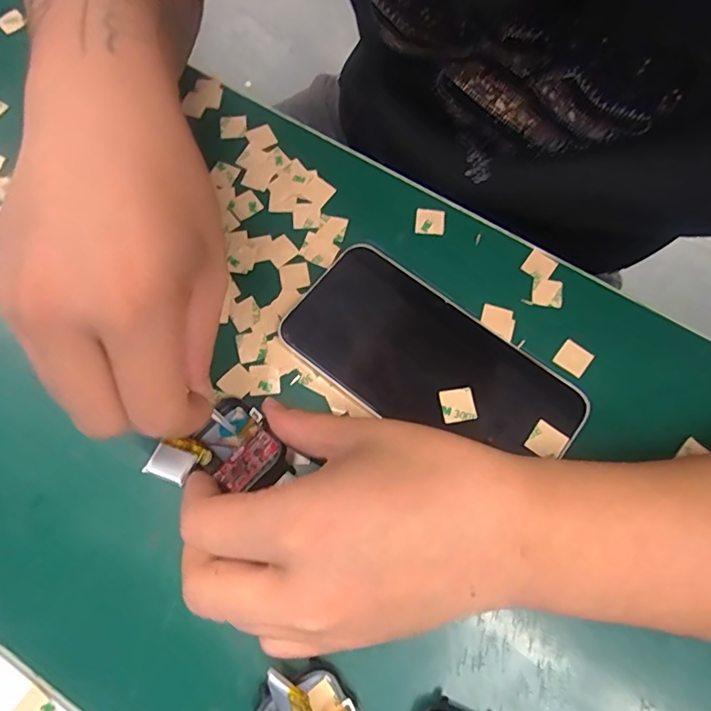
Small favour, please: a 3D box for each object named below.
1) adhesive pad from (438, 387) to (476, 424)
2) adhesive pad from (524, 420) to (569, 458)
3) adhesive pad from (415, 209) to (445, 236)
[{"bbox_3d":[0.048,0.023,0.237,0.015,0.004,0.016,-9,73,-3],"label":"adhesive pad"},{"bbox_3d":[0.088,0.039,0.232,0.016,0.004,0.015,34,76,10],"label":"adhesive pad"},{"bbox_3d":[0.042,-0.075,0.281,0.016,0.004,0.016,6,75,2],"label":"adhesive pad"}]

